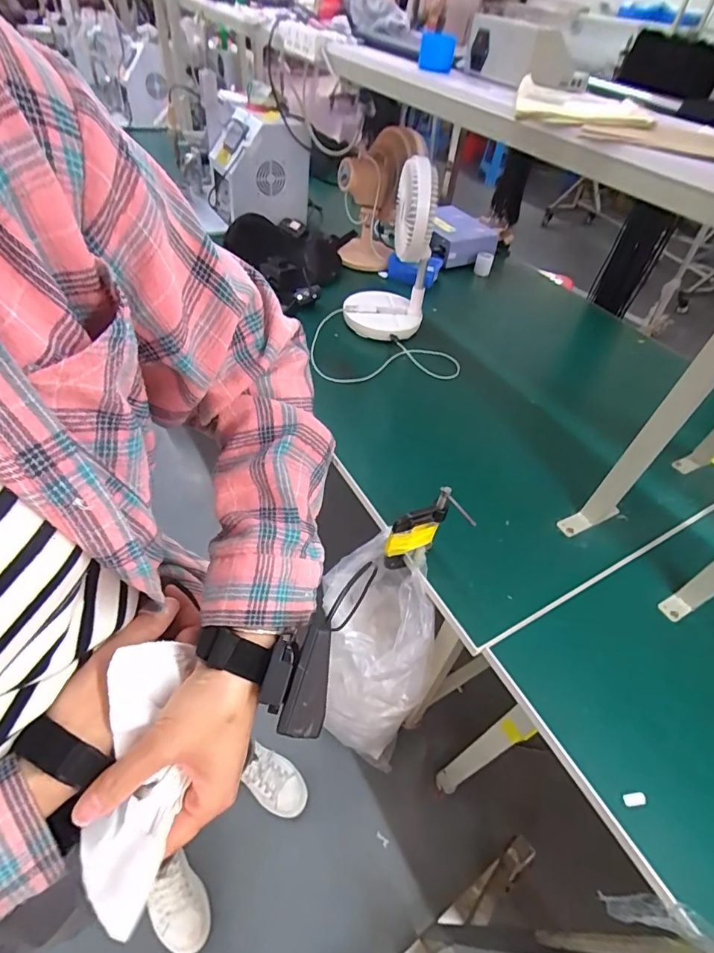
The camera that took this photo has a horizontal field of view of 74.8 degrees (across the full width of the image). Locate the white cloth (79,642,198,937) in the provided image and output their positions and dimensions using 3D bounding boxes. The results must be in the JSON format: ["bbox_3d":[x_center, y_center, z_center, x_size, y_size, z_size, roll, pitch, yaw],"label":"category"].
[{"bbox_3d":[-0.133,0.178,0.281,0.044,0.042,0.139,1,70,-5],"label":"white cloth"}]

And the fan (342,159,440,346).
[{"bbox_3d":[0.074,-0.499,1.049,0.182,0.362,0.176,5,47,-1],"label":"fan"}]

